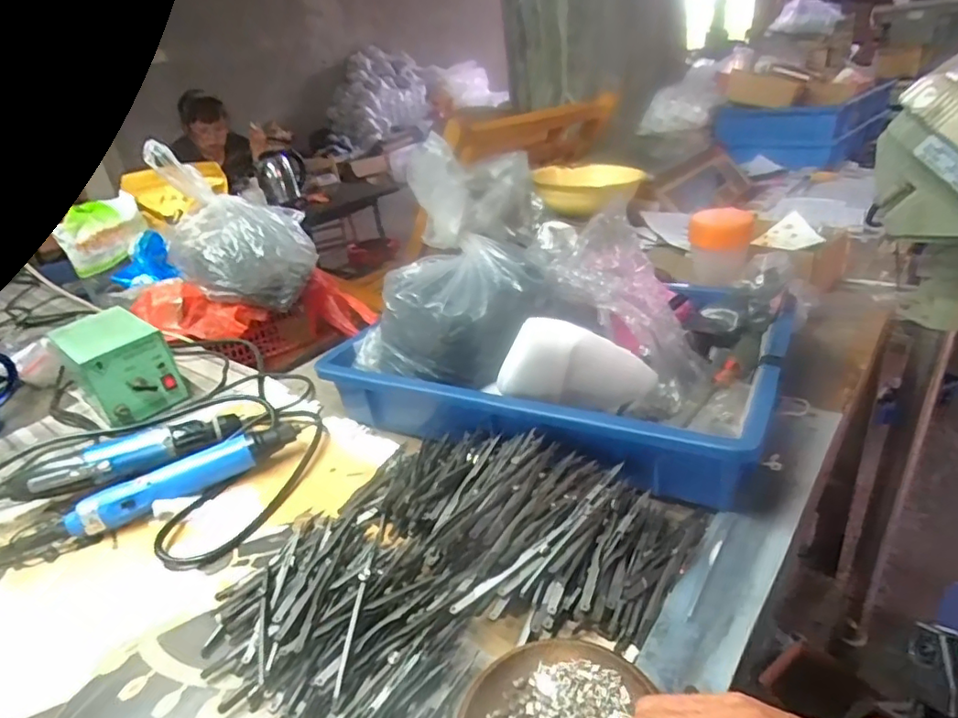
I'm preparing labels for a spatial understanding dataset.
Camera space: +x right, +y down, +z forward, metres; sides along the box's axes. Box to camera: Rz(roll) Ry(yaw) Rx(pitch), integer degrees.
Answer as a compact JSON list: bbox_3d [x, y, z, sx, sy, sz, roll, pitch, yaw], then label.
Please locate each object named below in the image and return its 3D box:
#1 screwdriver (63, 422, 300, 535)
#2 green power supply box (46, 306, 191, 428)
[{"bbox_3d":[-0.273,0.114,0.549,0.200,0.041,0.031,-22,32,-27],"label":"screwdriver"},{"bbox_3d":[-0.442,0.006,0.707,0.132,0.097,0.099,20,38,41],"label":"green power supply box"}]

